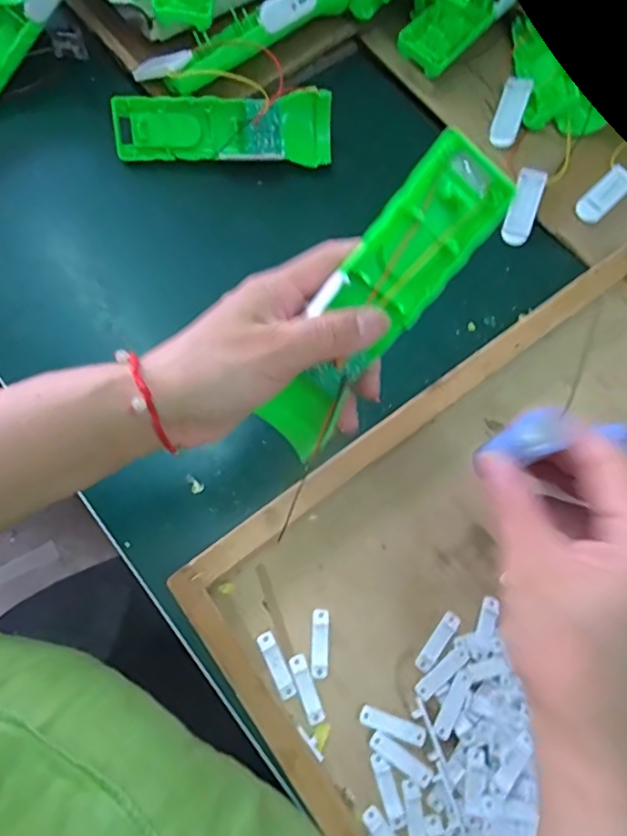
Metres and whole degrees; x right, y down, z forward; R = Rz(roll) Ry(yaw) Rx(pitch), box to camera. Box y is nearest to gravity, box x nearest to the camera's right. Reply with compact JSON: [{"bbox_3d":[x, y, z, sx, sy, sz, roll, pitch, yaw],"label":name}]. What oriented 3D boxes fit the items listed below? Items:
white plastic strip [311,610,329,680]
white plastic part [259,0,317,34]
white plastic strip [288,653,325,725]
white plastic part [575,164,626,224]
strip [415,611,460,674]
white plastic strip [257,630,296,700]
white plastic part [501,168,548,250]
[{"bbox_3d":[0.004,0.133,0.337,0.010,0.004,0.038,2,70,-2],"label":"white plastic strip"},{"bbox_3d":[-0.020,-0.312,0.433,0.050,0.022,0.007,-34,47,-11],"label":"white plastic part"},{"bbox_3d":[-0.004,0.155,0.327,0.011,0.004,0.037,-20,72,-10],"label":"white plastic strip"},{"bbox_3d":[0.230,-0.176,0.448,0.056,0.006,0.023,-42,77,-15],"label":"white plastic part"},{"bbox_3d":[0.074,0.134,0.340,0.009,0.004,0.038,38,73,10],"label":"strip"},{"bbox_3d":[-0.021,0.143,0.331,0.010,0.004,0.038,-24,73,-11],"label":"white plastic strip"},{"bbox_3d":[0.164,-0.164,0.443,0.021,0.007,0.061,19,85,4],"label":"white plastic part"}]

